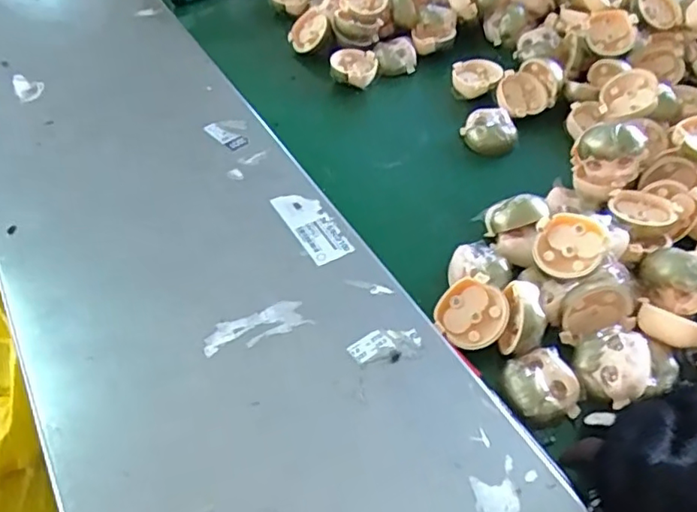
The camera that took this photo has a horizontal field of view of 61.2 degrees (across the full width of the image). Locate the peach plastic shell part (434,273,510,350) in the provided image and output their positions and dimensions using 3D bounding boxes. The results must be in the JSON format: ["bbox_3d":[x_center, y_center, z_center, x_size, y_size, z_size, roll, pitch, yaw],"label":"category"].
[{"bbox_3d":[0.086,0.040,0.410,0.049,0.009,0.046,-40,72,-1],"label":"peach plastic shell part"}]

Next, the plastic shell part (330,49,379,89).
[{"bbox_3d":[0.006,-0.195,0.618,0.048,0.026,0.045,1,49,2],"label":"plastic shell part"}]

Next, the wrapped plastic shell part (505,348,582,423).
[{"bbox_3d":[0.124,0.083,0.381,0.044,0.021,0.042,0,49,0],"label":"wrapped plastic shell part"}]

